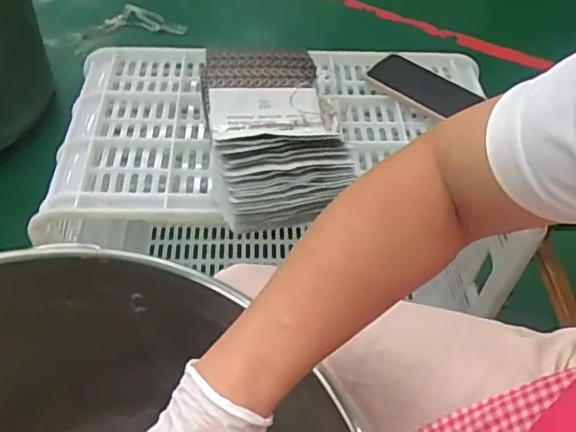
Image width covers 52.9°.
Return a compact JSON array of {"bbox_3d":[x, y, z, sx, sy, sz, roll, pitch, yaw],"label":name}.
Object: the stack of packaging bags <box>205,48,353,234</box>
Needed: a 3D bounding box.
[{"bbox_3d":[-0.011,-0.105,0.692,0.165,0.088,0.278,-7,51,-10],"label":"stack of packaging bags"}]

